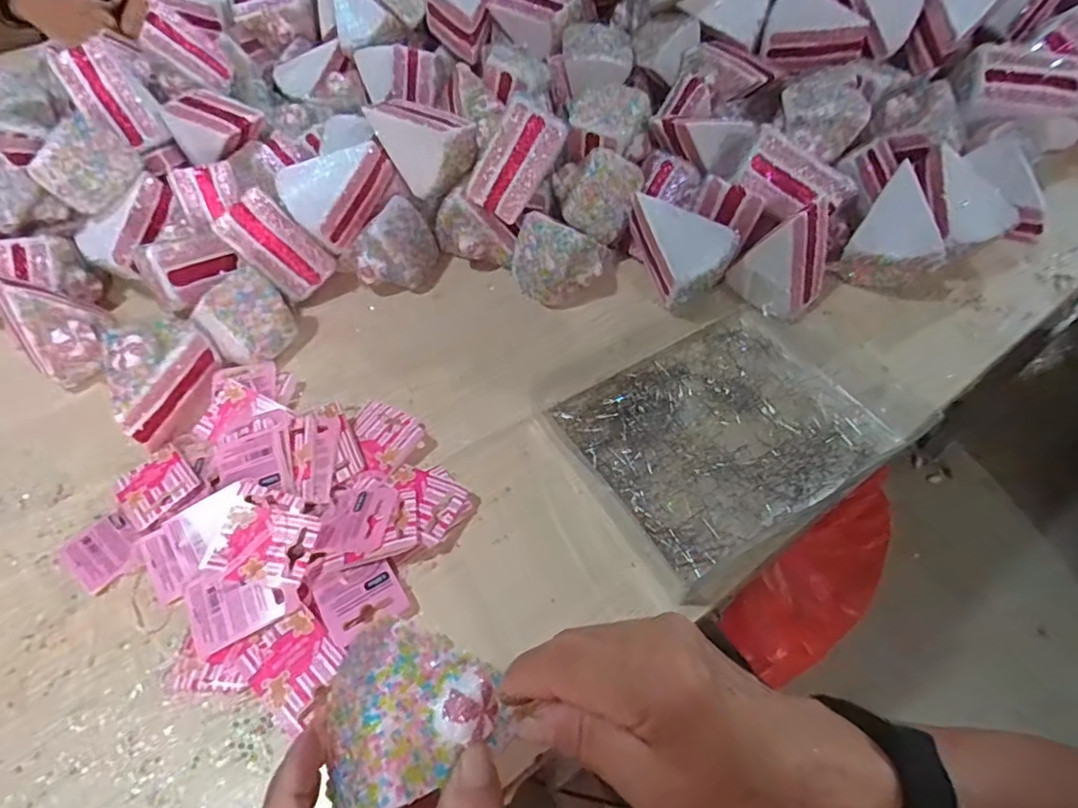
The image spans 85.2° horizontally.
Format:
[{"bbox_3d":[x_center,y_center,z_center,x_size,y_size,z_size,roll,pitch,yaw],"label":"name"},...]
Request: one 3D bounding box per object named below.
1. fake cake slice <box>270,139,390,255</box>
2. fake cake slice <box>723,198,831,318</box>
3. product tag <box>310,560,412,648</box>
[{"bbox_3d":[-0.173,-0.183,0.495,0.058,0.050,0.091,31,84,19],"label":"fake cake slice"},{"bbox_3d":[0.194,-0.118,0.462,0.068,0.085,0.057,25,58,20],"label":"fake cake slice"},{"bbox_3d":[-0.107,0.116,0.352,0.047,0.004,0.044,-26,61,-20],"label":"product tag"}]

